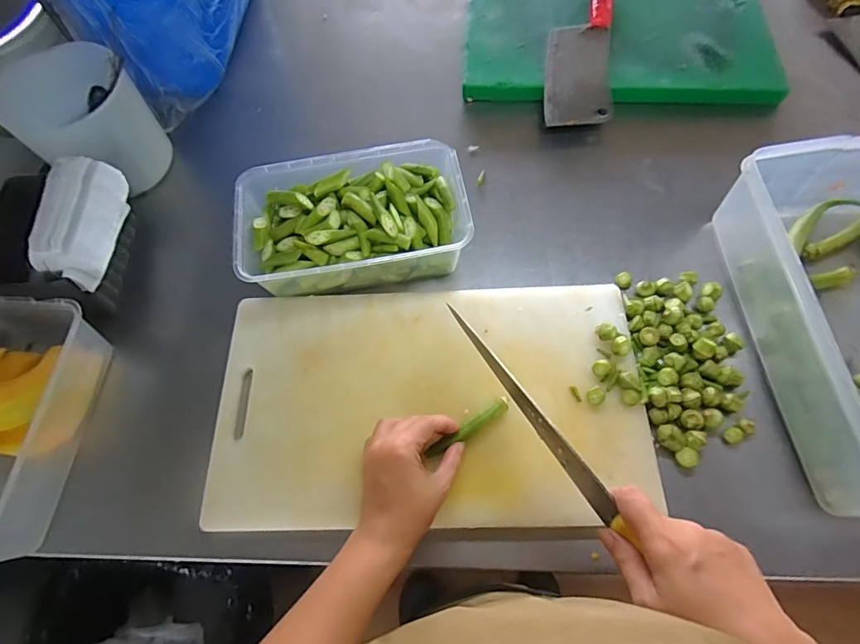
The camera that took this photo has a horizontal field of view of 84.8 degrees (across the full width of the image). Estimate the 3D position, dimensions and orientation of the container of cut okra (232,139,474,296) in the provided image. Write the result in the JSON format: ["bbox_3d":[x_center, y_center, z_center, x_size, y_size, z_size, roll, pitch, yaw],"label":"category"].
[{"bbox_3d":[-0.087,-0.115,0.542,0.249,0.067,0.152,-8,64,-3],"label":"container of cut okra"}]

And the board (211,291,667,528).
[{"bbox_3d":[-0.003,0.077,0.481,0.422,0.024,0.242,-1,64,1],"label":"board"}]

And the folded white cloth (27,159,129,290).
[{"bbox_3d":[-0.376,-0.108,0.509,0.052,0.064,0.139,-1,65,3],"label":"folded white cloth"}]

